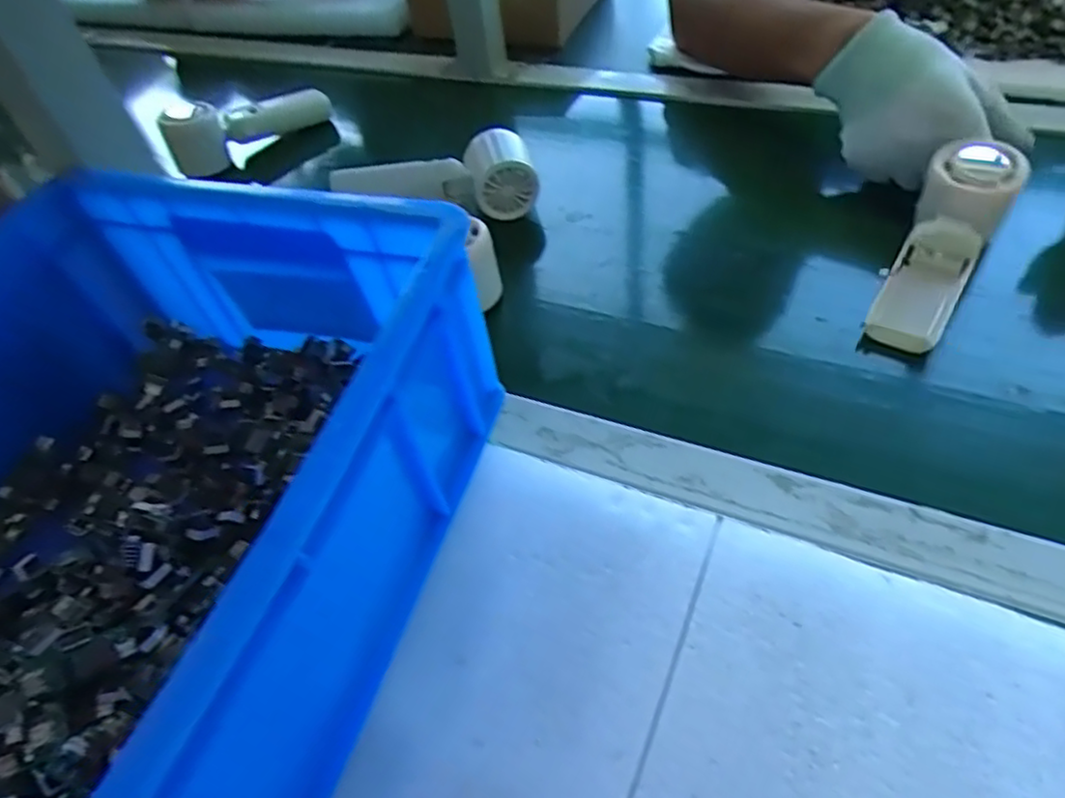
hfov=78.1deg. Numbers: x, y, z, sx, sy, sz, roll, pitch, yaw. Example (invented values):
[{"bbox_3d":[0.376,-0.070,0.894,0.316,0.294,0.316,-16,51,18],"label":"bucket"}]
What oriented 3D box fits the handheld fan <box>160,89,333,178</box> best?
[{"bbox_3d":[-0.286,-0.280,0.658,0.046,0.063,0.173,24,51,29],"label":"handheld fan"}]

